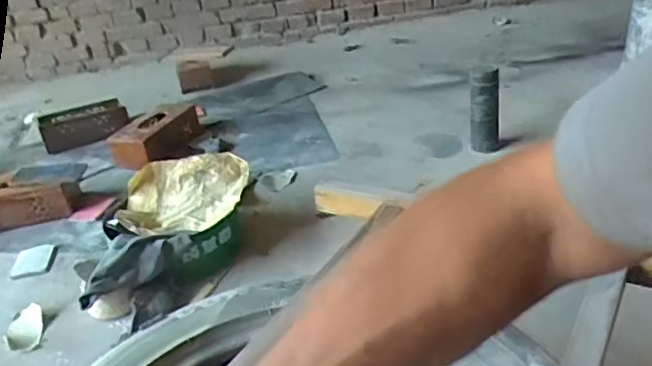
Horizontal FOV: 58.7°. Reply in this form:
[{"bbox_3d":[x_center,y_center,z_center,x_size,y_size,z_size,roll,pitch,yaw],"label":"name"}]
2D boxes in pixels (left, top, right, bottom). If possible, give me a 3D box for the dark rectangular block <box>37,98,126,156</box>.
[{"bbox_3d":[-0.759,-0.184,1.835,0.265,0.098,0.094,-12,29,-10],"label":"dark rectangular block"}]

